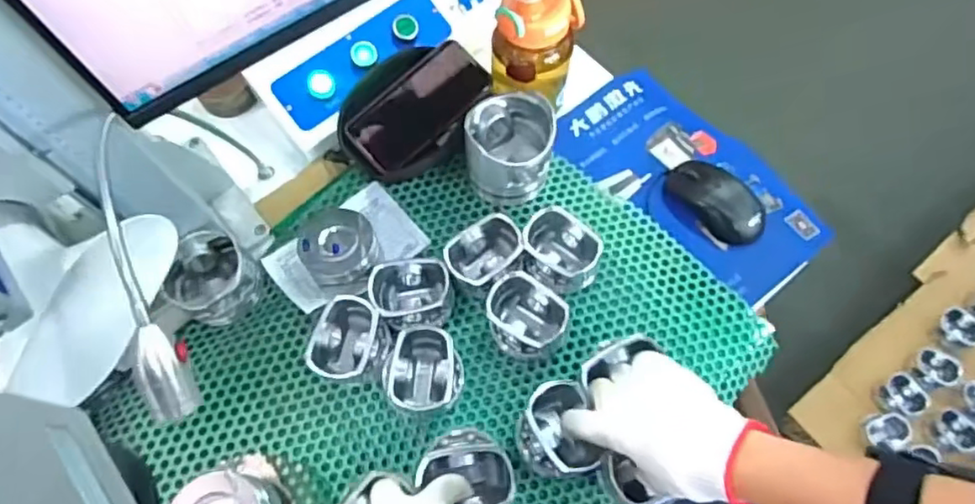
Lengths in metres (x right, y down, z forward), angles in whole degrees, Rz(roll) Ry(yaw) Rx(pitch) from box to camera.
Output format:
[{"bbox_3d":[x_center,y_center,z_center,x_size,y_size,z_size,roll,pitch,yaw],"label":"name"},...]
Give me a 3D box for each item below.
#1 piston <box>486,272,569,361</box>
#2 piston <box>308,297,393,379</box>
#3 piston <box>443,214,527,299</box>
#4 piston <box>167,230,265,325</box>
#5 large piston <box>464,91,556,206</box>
[{"bbox_3d":[0.039,0.060,0.606,0.073,0.050,0.072,-1,66,2],"label":"piston"},{"bbox_3d":[-0.128,0.084,0.600,0.068,0.043,0.078,12,67,8],"label":"piston"},{"bbox_3d":[-0.003,0.005,0.632,0.080,0.041,0.065,-30,68,-10],"label":"piston"},{"bbox_3d":[-0.279,0.026,0.648,0.076,0.052,0.080,-1,66,2],"label":"piston"},{"bbox_3d":[0.023,-0.104,0.673,0.092,0.096,0.088,7,67,6],"label":"large piston"}]

